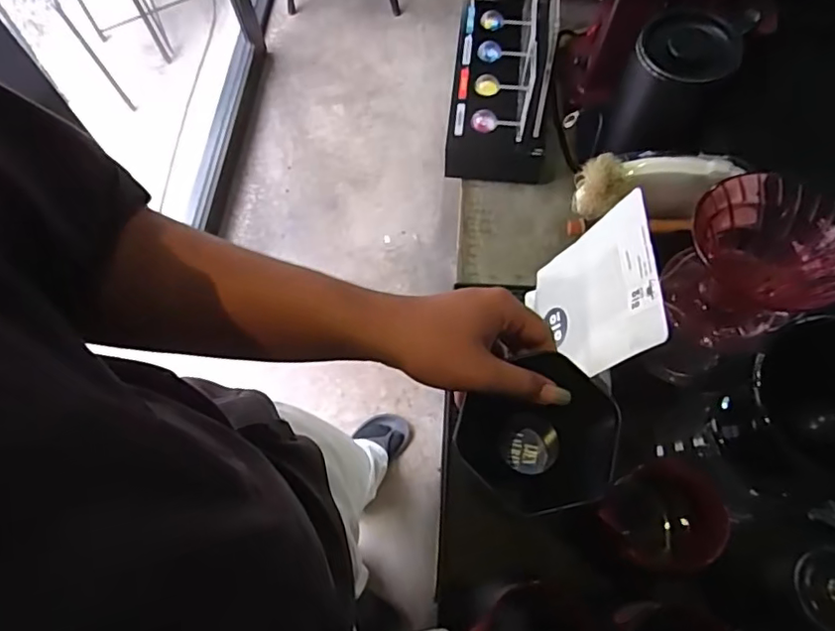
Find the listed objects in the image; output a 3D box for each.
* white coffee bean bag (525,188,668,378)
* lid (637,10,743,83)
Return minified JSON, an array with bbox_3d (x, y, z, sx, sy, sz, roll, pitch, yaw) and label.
[{"bbox_3d":[0.144,-0.011,0.489,0.009,0.158,0.128,11,65,-17],"label":"white coffee bean bag"},{"bbox_3d":[0.246,-0.241,0.516,0.082,0.017,0.082,-1,65,3],"label":"lid"}]

